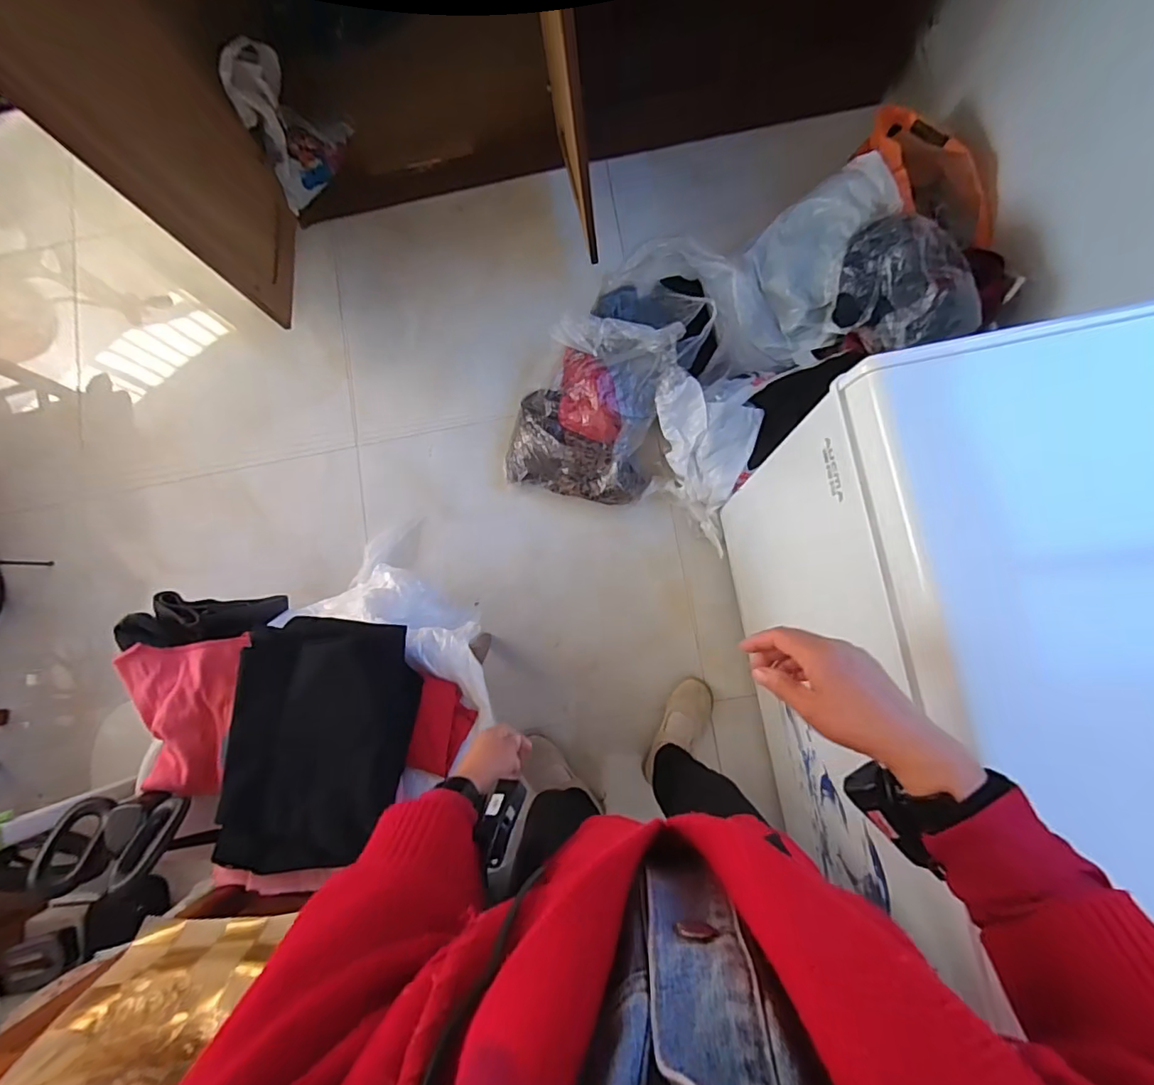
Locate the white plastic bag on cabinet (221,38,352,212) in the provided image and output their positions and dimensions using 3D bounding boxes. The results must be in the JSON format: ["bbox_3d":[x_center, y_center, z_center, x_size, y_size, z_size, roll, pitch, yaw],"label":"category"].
[{"bbox_3d":[-0.699,-0.996,1.320,0.117,0.274,0.246,29,86,8],"label":"white plastic bag on cabinet"}]

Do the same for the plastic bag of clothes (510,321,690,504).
[{"bbox_3d":[0.027,-0.317,1.299,0.352,0.136,0.401,15,84,7],"label":"plastic bag of clothes"}]

